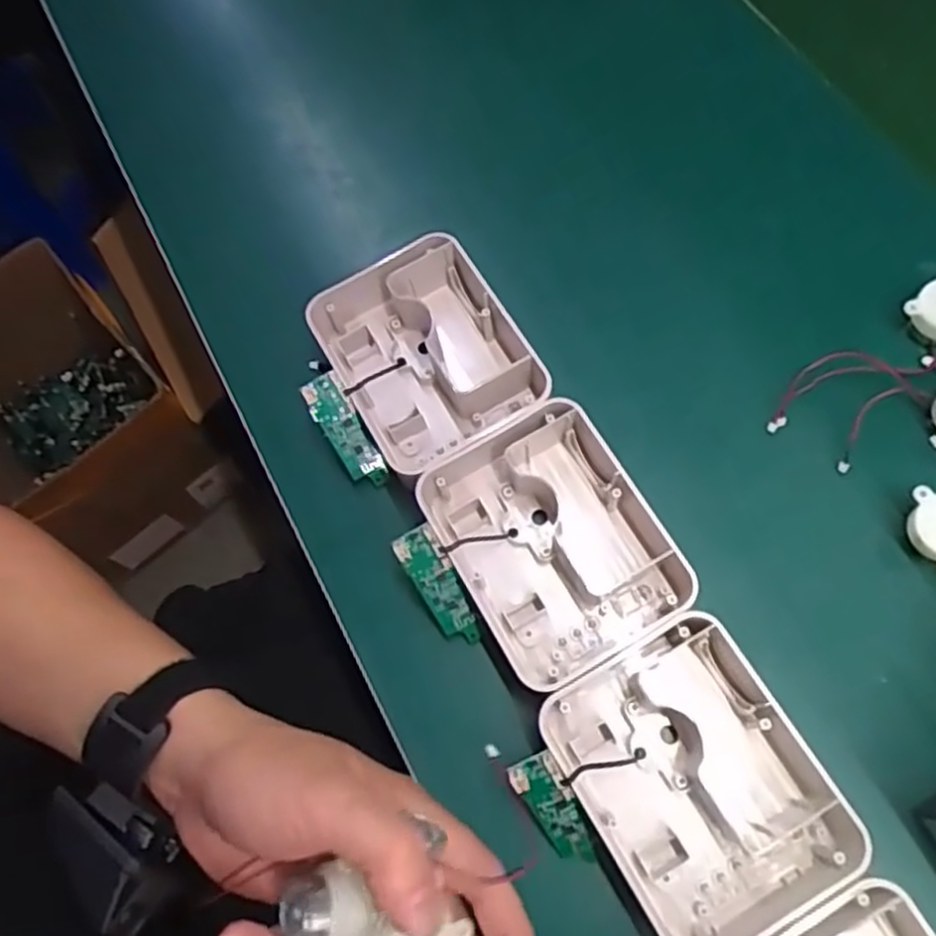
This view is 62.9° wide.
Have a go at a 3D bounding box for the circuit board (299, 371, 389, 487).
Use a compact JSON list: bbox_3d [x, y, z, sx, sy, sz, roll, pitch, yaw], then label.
[{"bbox_3d":[-0.068,-0.019,0.435,0.022,0.010,0.072,-32,112,-8],"label":"circuit board"}]

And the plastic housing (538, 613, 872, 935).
[{"bbox_3d":[0.107,0.146,0.359,0.104,0.044,0.130,-29,73,-7],"label":"plastic housing"}]

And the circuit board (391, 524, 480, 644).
[{"bbox_3d":[-0.014,0.063,0.396,0.021,0.009,0.071,-30,108,-8],"label":"circuit board"}]

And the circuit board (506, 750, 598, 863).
[{"bbox_3d":[0.042,0.162,0.357,0.021,0.010,0.066,-32,110,-8],"label":"circuit board"}]

